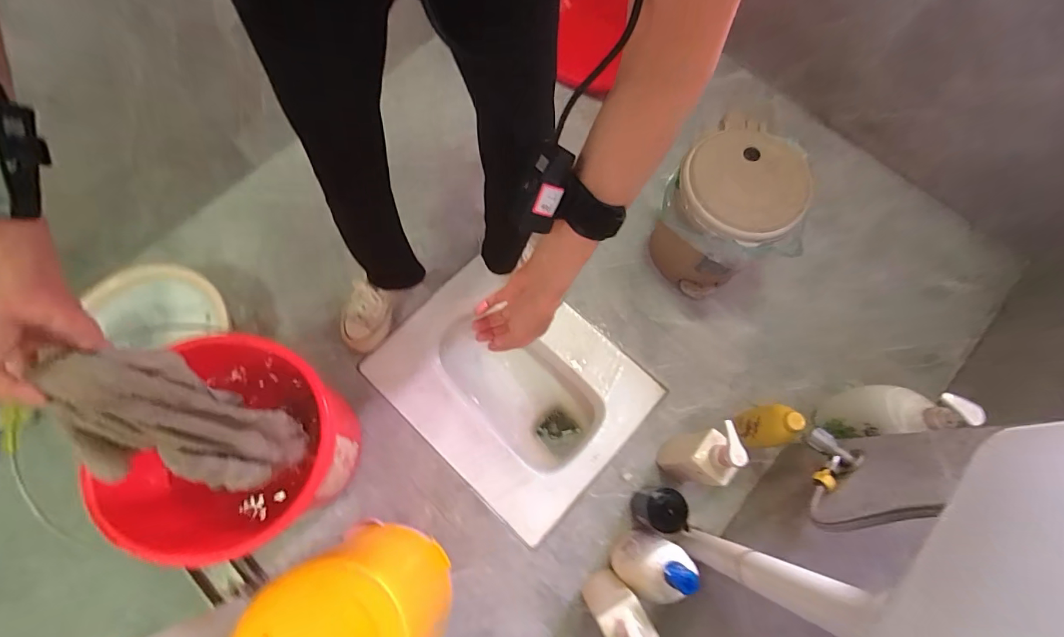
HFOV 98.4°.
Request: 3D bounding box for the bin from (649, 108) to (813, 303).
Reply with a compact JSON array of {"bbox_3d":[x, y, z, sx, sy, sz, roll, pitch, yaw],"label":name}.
[{"bbox_3d":[0.381,-0.207,0.929,0.226,0.273,0.259,-28,75,-8],"label":"bin"}]

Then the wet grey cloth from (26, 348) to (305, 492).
[{"bbox_3d":[-0.369,0.130,0.502,0.097,0.324,0.078,-17,61,-3],"label":"wet grey cloth"}]

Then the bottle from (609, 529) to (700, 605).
[{"bbox_3d":[0.194,0.401,0.742,0.069,0.265,0.096,29,75,8],"label":"bottle"}]

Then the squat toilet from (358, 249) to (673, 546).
[{"bbox_3d":[-0.046,0.148,1.049,0.522,0.203,0.423,41,77,11],"label":"squat toilet"}]

